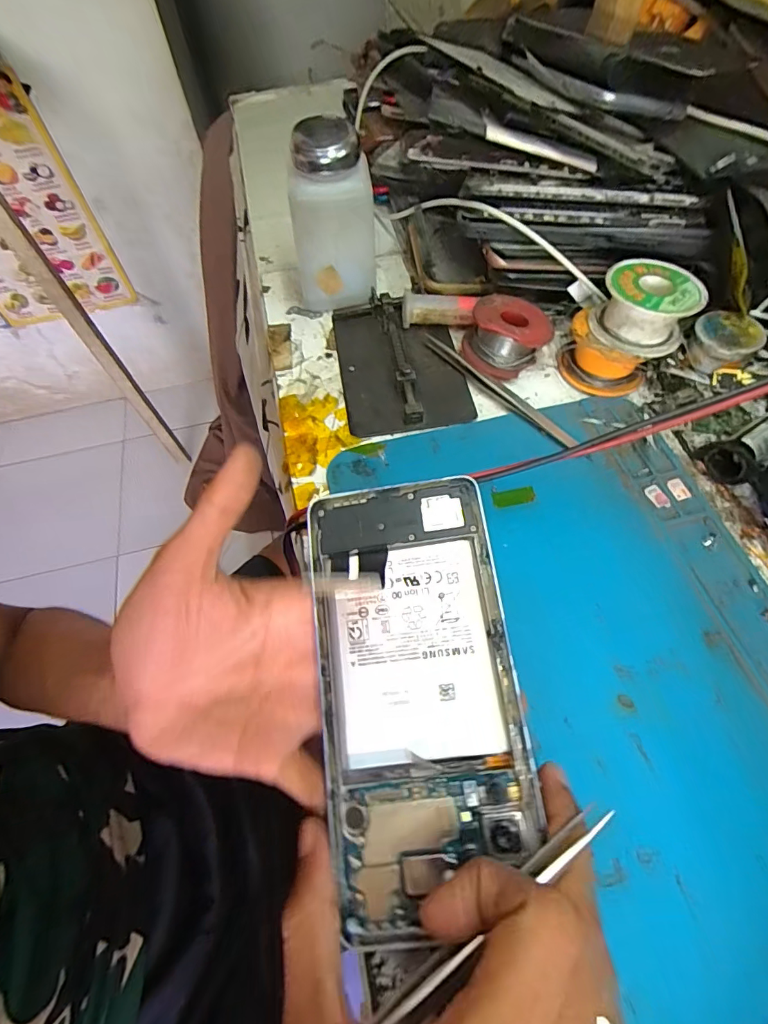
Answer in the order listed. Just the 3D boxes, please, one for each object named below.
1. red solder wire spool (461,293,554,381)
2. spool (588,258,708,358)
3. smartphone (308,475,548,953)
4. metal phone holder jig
[{"bbox_3d":[0.079,-0.113,0.299,0.050,0.031,0.045,25,64,16],"label":"red solder wire spool"},{"bbox_3d":[0.152,-0.118,0.272,0.051,0.036,0.051,-1,60,1],"label":"spool"},{"bbox_3d":[0.011,0.063,0.173,0.074,0.009,0.154,-3,73,0],"label":"smartphone"},{"bbox_3d":[0.010,-0.102,0.306,0.078,0.016,0.115,-8,60,-3],"label":"metal phone holder jig"}]

